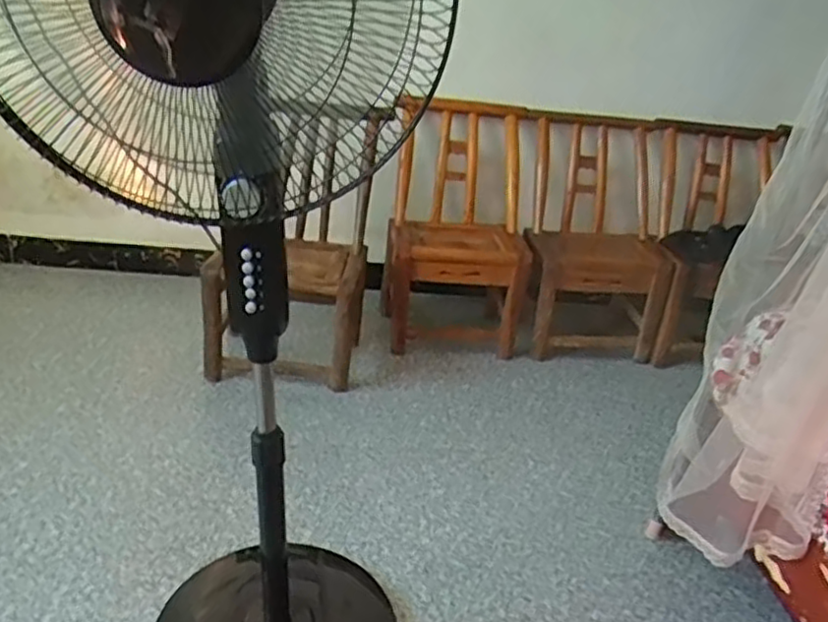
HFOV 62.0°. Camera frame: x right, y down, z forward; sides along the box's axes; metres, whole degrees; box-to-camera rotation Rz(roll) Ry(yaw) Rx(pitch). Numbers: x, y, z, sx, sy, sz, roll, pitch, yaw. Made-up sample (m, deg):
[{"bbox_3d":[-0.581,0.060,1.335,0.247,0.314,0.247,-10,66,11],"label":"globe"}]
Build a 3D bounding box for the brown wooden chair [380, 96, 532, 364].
[{"bbox_3d":[0.121,-0.226,1.852,0.381,0.602,0.316,6,26,-2],"label":"brown wooden chair"}]

